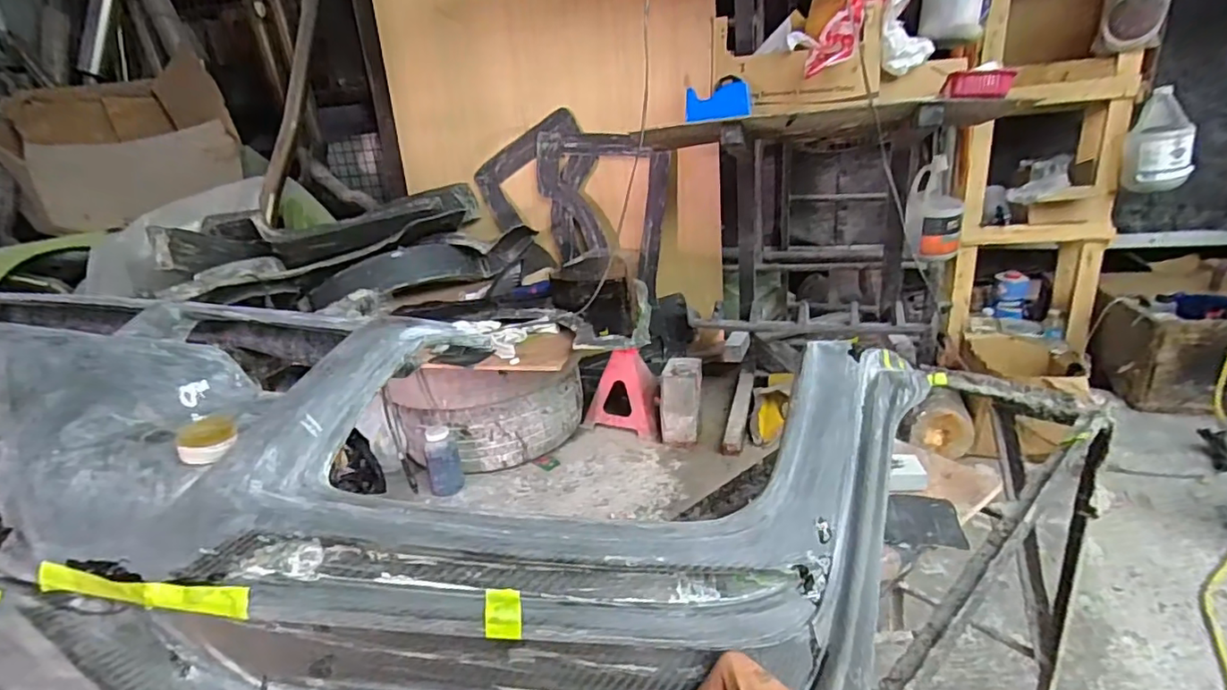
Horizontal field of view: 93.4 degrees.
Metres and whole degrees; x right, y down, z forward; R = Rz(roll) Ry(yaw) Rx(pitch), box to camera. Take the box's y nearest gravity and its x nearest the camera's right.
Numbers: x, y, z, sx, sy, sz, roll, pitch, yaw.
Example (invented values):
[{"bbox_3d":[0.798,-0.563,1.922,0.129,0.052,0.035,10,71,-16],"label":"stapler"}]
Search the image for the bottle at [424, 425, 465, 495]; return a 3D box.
[{"bbox_3d":[-0.482,0.321,1.633,0.094,0.171,0.109,-14,24,-19],"label":"bottle"}]

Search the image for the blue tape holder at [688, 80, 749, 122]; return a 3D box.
[{"bbox_3d":[0.264,-0.614,1.462,0.165,0.080,0.040,1,22,16],"label":"blue tape holder"}]

